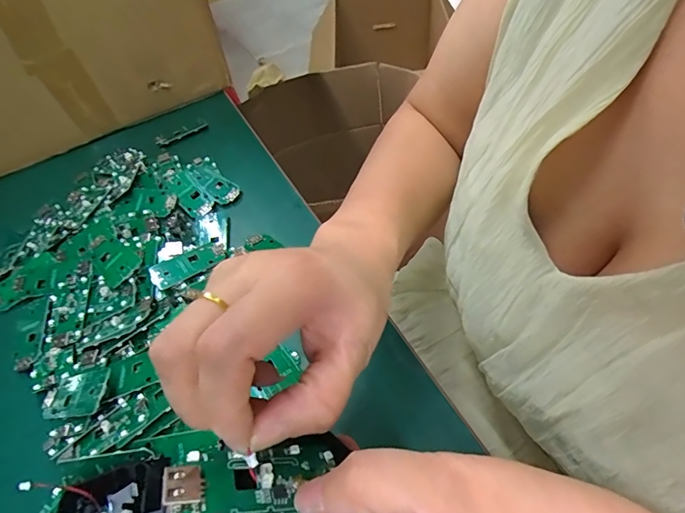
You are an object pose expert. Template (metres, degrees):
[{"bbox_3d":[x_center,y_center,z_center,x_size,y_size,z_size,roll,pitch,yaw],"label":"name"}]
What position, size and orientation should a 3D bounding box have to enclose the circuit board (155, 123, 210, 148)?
[{"bbox_3d":[-0.192,-0.146,0.505,0.062,0.016,0.012,-28,55,-14],"label":"circuit board"}]

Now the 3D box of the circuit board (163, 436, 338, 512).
[{"bbox_3d":[-0.029,0.079,0.147,0.061,0.005,0.033,9,25,-29],"label":"circuit board"}]

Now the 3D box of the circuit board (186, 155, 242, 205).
[{"bbox_3d":[-0.141,-0.084,0.449,0.032,0.004,0.076,-34,56,-18],"label":"circuit board"}]

